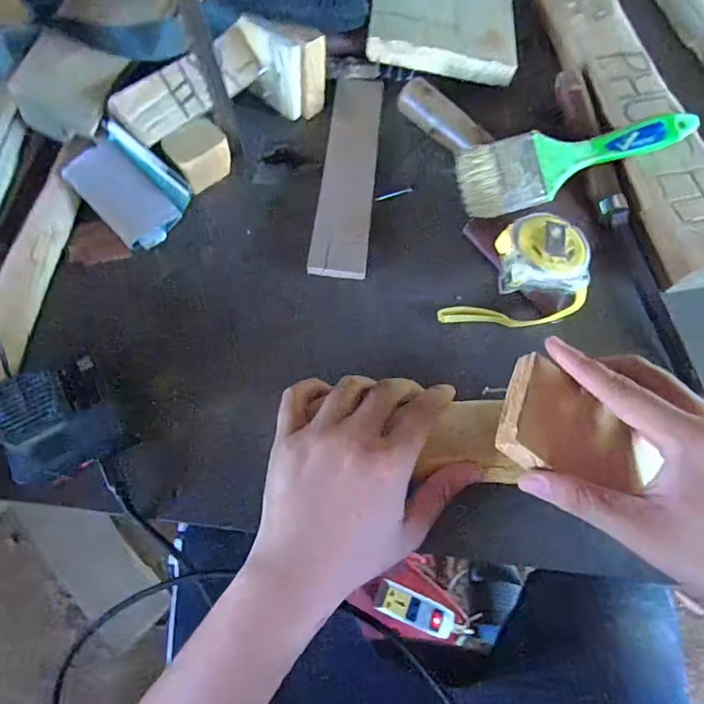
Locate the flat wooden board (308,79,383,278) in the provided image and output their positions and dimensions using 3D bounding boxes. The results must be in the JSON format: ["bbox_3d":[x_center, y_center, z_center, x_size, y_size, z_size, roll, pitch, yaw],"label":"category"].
[{"bbox_3d":[-0.002,-0.169,0.432,0.048,0.010,0.226,5,68,1],"label":"flat wooden board"}]

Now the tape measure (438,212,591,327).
[{"bbox_3d":[0.132,-0.067,0.385,0.116,0.037,0.084,3,68,-3],"label":"tape measure"}]

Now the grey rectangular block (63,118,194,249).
[{"bbox_3d":[-0.190,-0.139,0.402,0.094,0.038,0.067,38,71,11],"label":"grey rectangular block"}]

